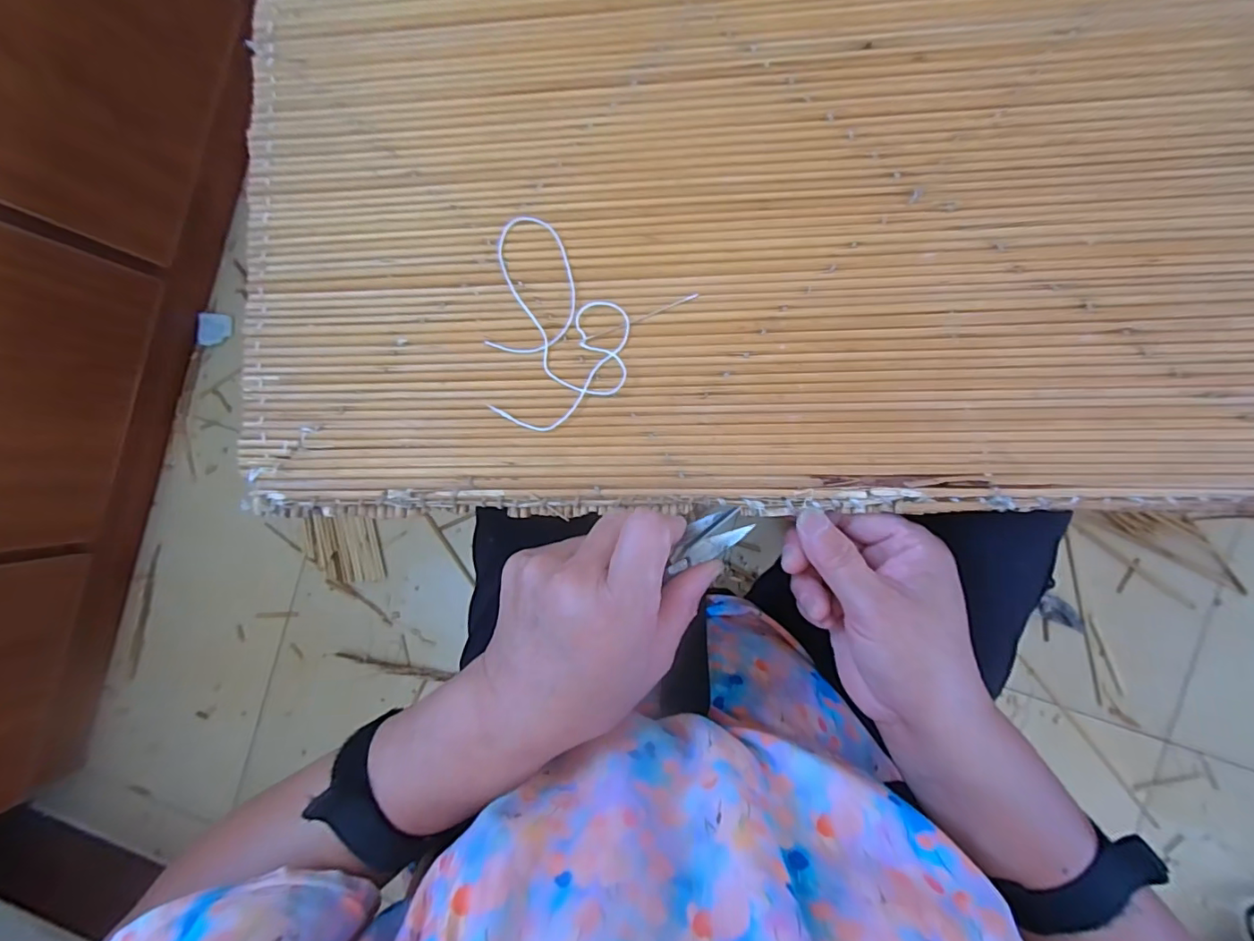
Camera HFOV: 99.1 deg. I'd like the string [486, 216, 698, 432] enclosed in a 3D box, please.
[{"bbox_3d":[-0.038,-0.071,0.276,0.101,0.007,0.099,28,91,8],"label":"string"}]

